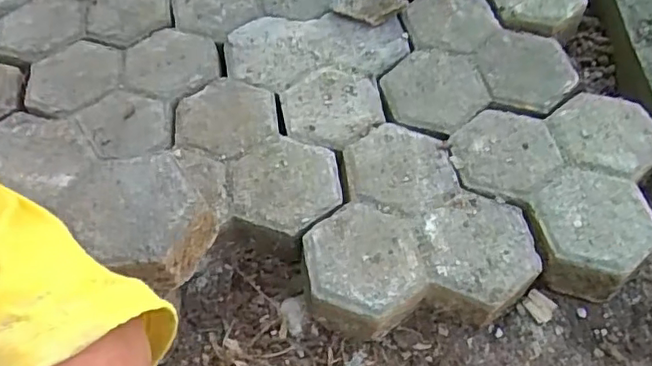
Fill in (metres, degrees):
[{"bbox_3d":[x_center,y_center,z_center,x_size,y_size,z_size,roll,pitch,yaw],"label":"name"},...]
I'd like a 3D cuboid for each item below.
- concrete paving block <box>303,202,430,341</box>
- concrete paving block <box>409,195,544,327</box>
[{"bbox_3d":[0.034,0.076,0.505,0.096,0.061,0.102,-8,61,-3],"label":"concrete paving block"},{"bbox_3d":[0.128,0.068,0.517,0.097,0.060,0.100,-1,60,1],"label":"concrete paving block"}]

